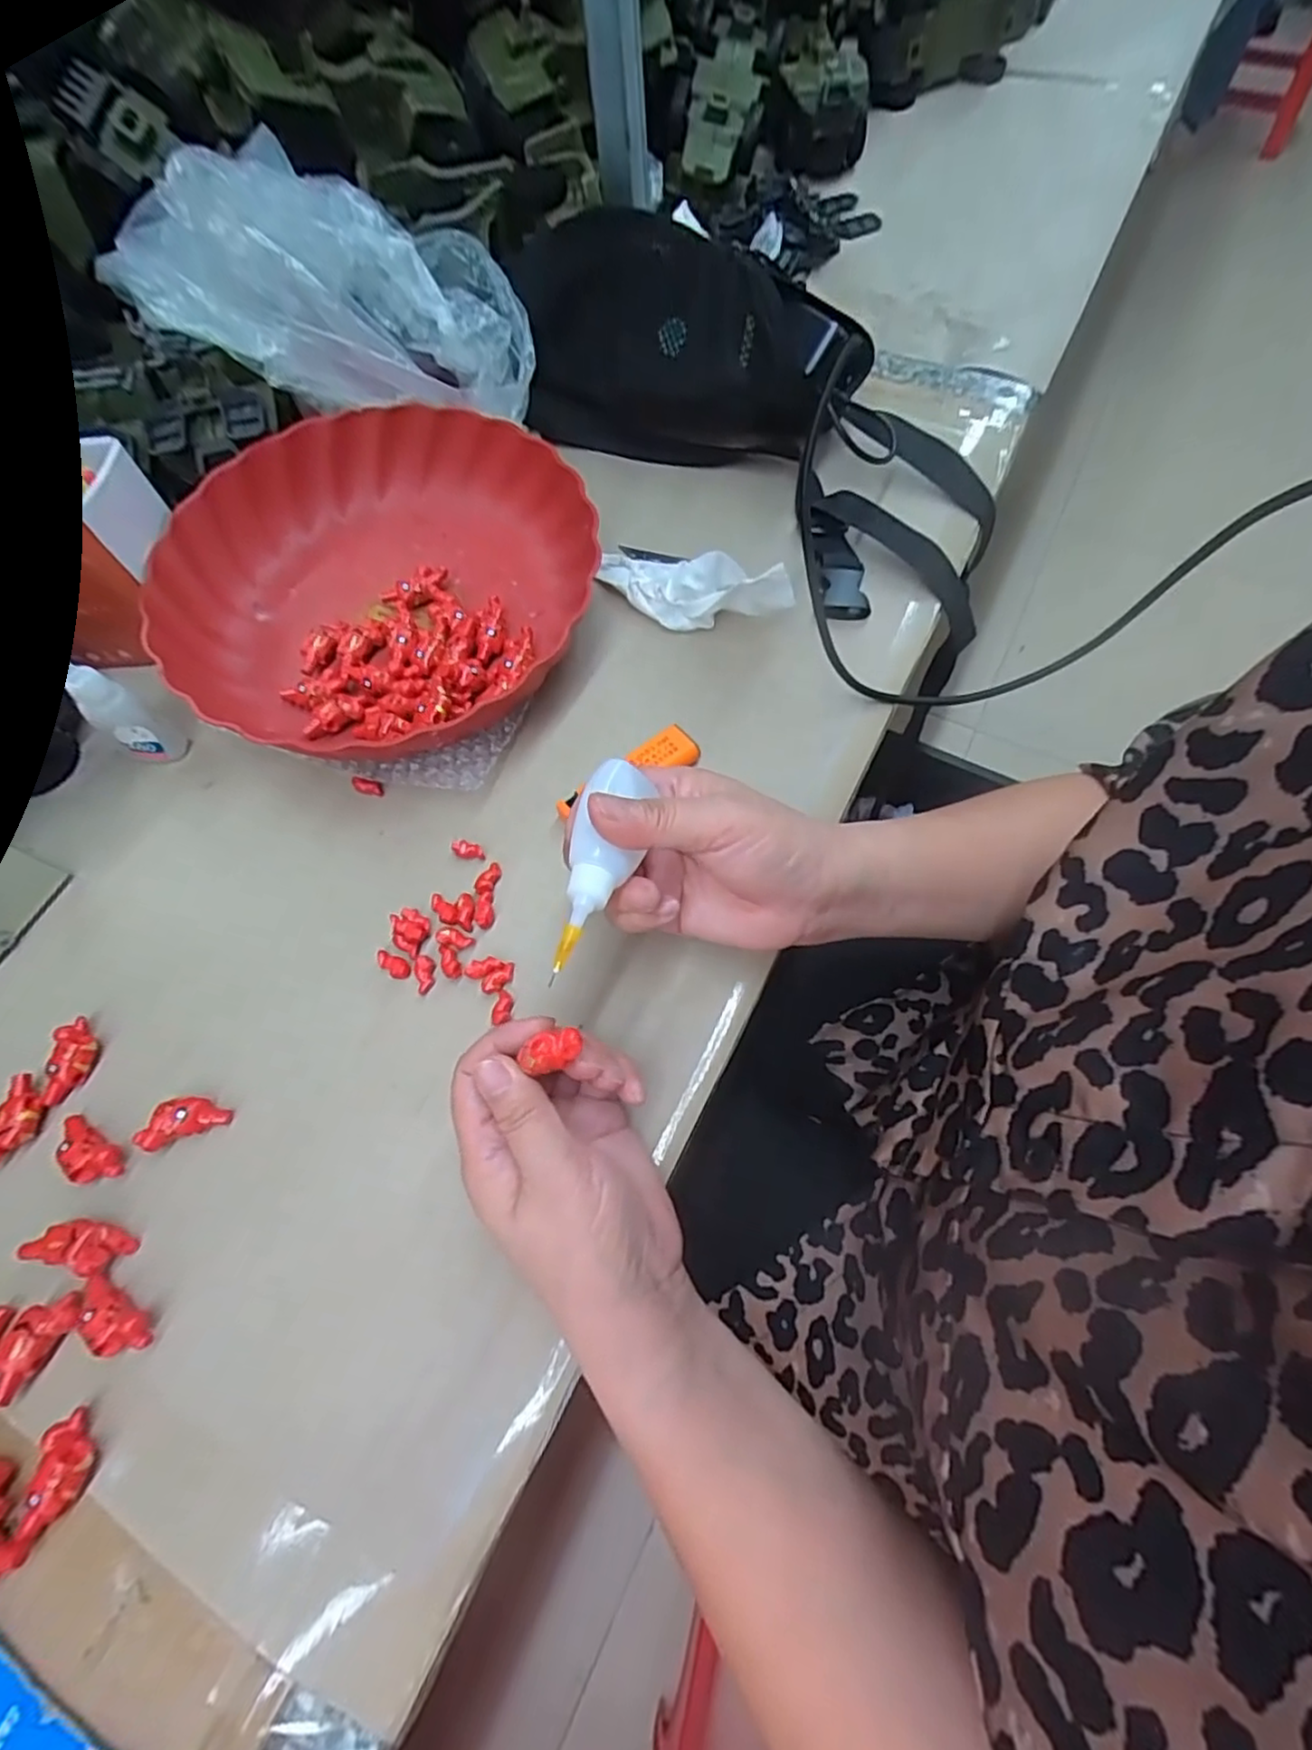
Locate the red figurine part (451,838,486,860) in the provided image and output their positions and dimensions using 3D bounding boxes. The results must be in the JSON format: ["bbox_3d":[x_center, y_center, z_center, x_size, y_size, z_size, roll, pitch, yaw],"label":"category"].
[{"bbox_3d":[-0.097,-0.013,0.345,0.018,0.004,0.010,21,68,12],"label":"red figurine part"}]

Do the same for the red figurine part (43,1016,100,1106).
[{"bbox_3d":[-0.271,0.085,0.307,0.017,0.010,0.038,-6,65,0],"label":"red figurine part"}]

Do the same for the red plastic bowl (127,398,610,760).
[{"bbox_3d":[-0.164,-0.175,0.395,0.219,0.057,0.231,-1,65,3],"label":"red plastic bowl"}]

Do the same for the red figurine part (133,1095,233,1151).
[{"bbox_3d":[-0.212,0.108,0.296,0.036,0.012,0.018,-23,66,-7],"label":"red figurine part"}]

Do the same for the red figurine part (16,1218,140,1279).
[{"bbox_3d":[-0.242,0.154,0.277,0.042,0.014,0.018,10,66,8],"label":"red figurine part"}]

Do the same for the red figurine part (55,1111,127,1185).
[{"bbox_3d":[-0.253,0.122,0.292,0.039,0.011,0.016,27,70,14],"label":"red figurine part"}]

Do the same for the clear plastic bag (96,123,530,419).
[{"bbox_3d":[-0.190,-0.351,0.400,0.211,0.119,0.124,-7,65,1],"label":"clear plastic bag"}]

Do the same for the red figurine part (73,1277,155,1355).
[{"bbox_3d":[-0.217,0.178,0.266,0.035,0.013,0.017,24,69,14],"label":"red figurine part"}]

